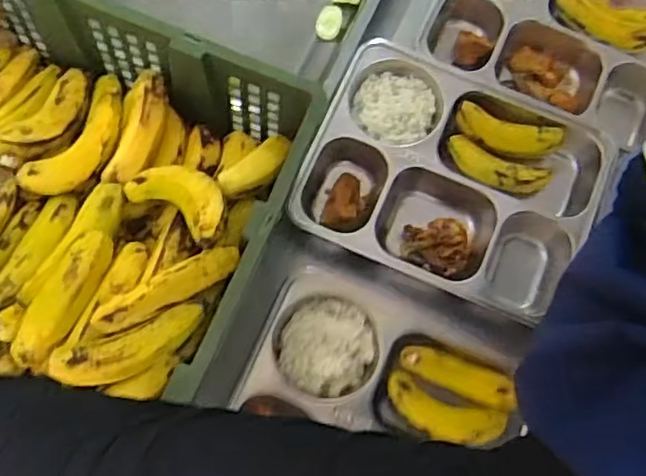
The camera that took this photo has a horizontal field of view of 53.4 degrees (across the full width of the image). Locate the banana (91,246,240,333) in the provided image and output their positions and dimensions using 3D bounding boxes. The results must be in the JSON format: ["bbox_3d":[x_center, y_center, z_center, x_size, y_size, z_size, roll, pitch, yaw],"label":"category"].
[{"bbox_3d":[-0.111,0.037,0.455,0.109,0.031,0.024,-29,77,-7],"label":"banana"}]

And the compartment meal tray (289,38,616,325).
[{"bbox_3d":[0.125,-0.058,0.647,0.273,0.056,0.217,24,77,7],"label":"compartment meal tray"}]

